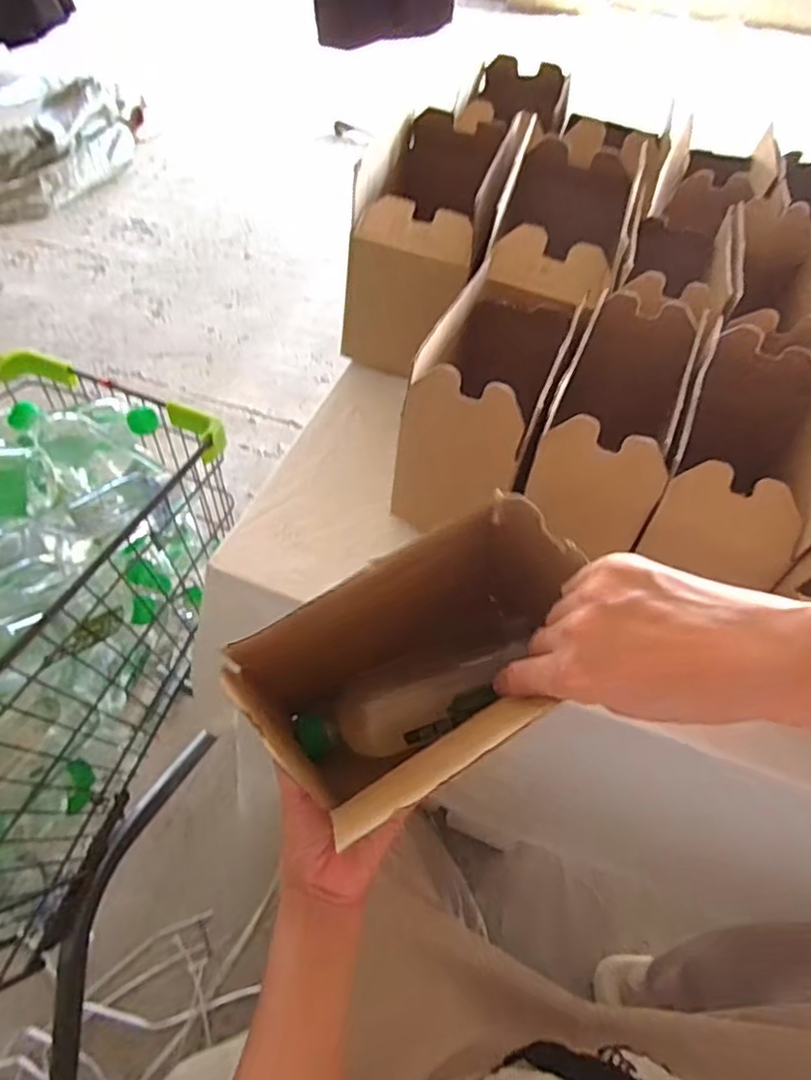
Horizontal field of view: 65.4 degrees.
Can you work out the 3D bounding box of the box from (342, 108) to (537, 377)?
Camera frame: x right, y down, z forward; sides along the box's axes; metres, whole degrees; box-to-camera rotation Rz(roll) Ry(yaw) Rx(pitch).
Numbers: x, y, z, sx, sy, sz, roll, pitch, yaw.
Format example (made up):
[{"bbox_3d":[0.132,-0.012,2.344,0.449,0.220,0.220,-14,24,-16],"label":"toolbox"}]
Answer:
[{"bbox_3d":[0.035,-0.349,0.725,0.157,0.196,0.264,12,54,8],"label":"box"}]

